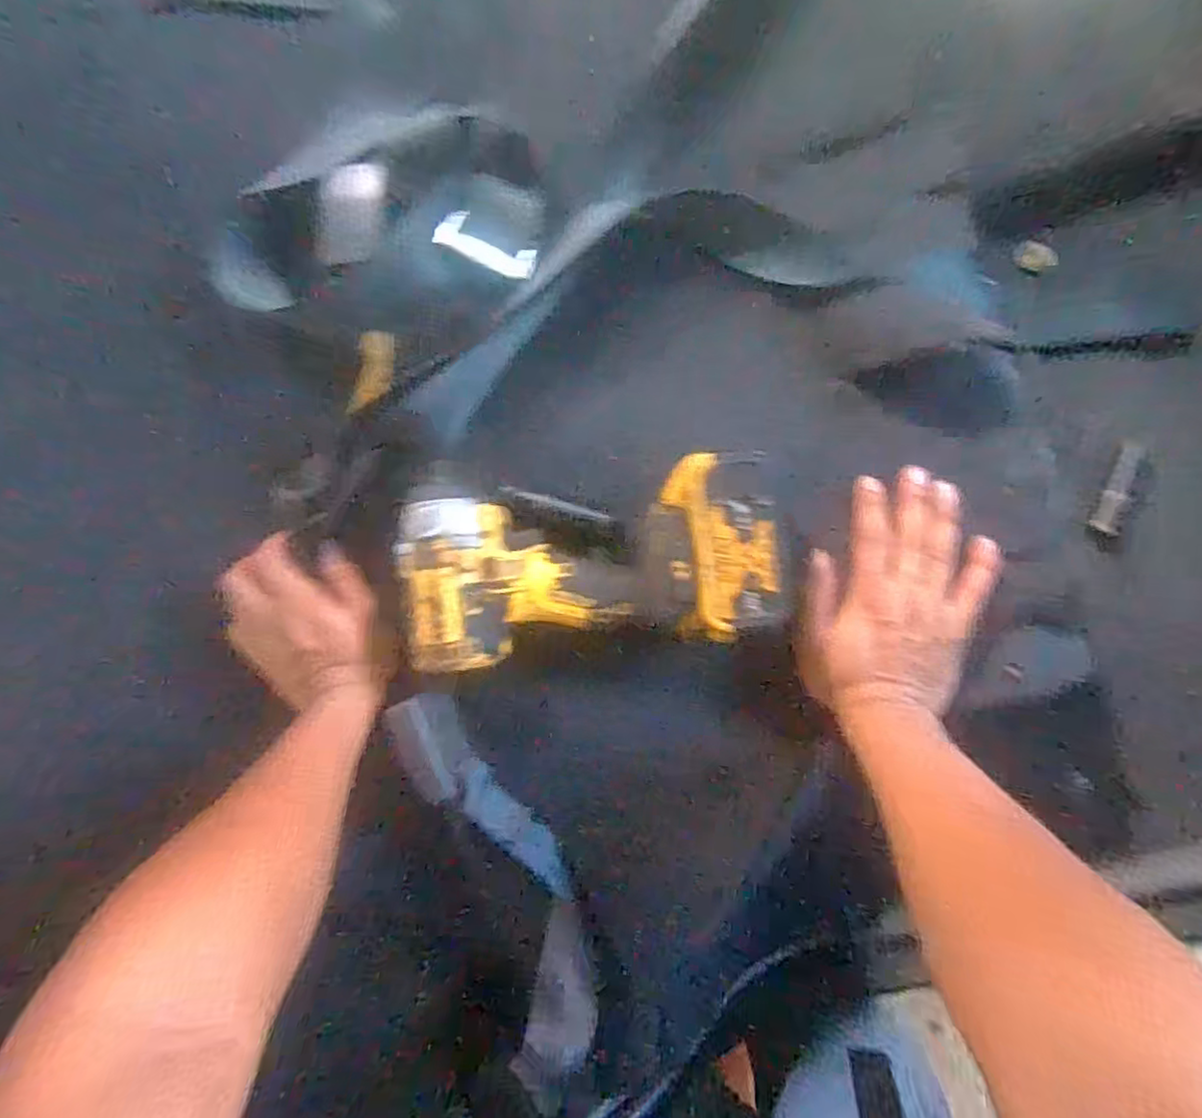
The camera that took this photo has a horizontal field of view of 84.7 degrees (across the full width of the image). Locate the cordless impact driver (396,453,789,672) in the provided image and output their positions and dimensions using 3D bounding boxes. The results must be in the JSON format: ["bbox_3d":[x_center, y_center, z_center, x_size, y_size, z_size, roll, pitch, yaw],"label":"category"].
[{"bbox_3d":[-0.008,0.004,0.435,0.236,0.078,0.119,-5,92,9],"label":"cordless impact driver"}]

